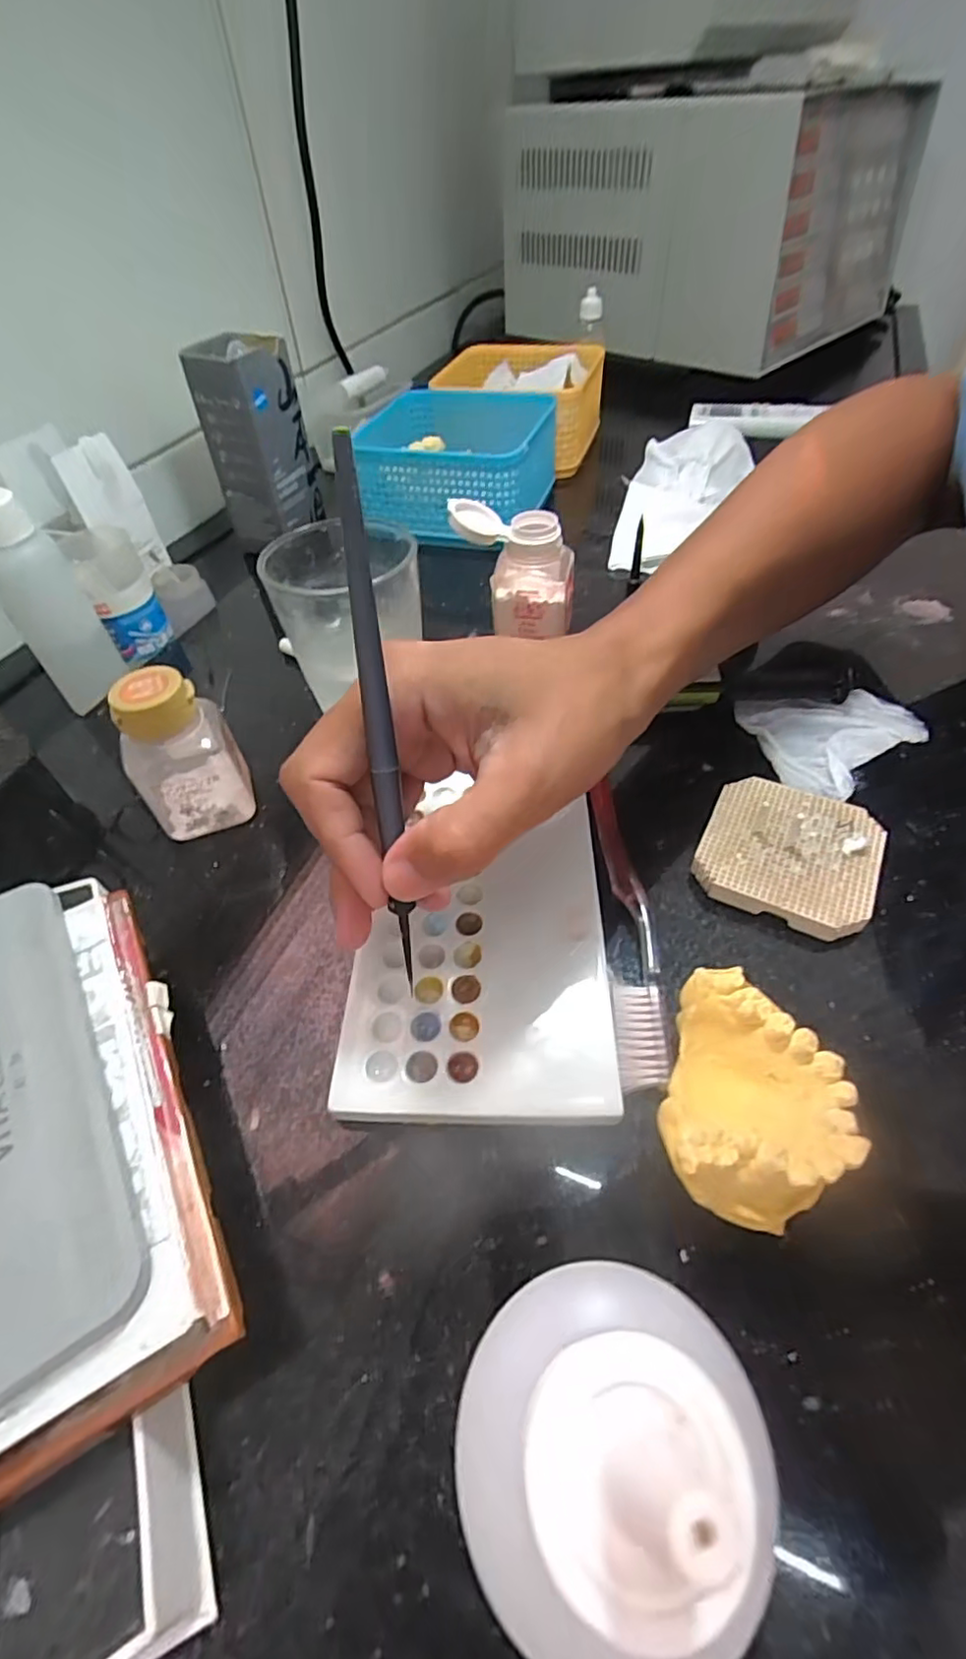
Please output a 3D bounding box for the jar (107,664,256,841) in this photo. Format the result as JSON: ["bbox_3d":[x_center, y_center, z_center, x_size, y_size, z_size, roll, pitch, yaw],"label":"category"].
[{"bbox_3d":[-0.131,-0.031,0.275,0.045,0.076,0.031,-27,53,-19],"label":"jar"}]

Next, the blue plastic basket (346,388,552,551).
[{"bbox_3d":[-0.017,-0.287,0.486,0.135,0.067,0.135,6,50,9],"label":"blue plastic basket"}]

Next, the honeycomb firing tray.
[{"bbox_3d":[0.127,0.009,0.259,0.065,0.012,0.068,21,54,21],"label":"honeycomb firing tray"}]

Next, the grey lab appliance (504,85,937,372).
[{"bbox_3d":[0.272,-0.737,0.753,0.391,0.203,0.388,32,58,27],"label":"grey lab appliance"}]

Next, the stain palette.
[{"bbox_3d":[-0.001,0.045,0.237,0.092,0.011,0.124,-1,51,3],"label":"stain palette"}]

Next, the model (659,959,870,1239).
[{"bbox_3d":[0.080,0.080,0.185,0.049,0.036,0.065,15,52,16],"label":"model"}]

